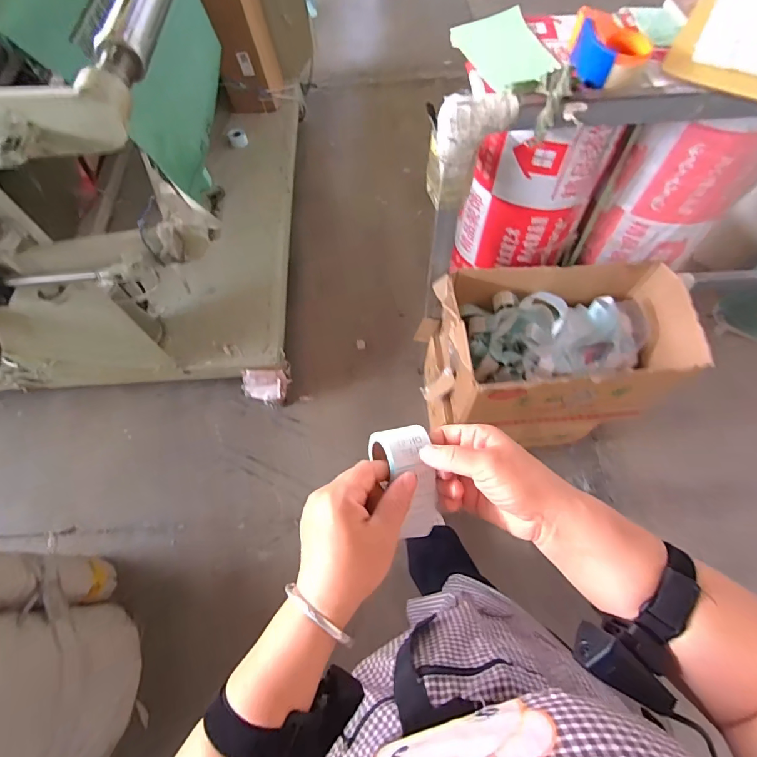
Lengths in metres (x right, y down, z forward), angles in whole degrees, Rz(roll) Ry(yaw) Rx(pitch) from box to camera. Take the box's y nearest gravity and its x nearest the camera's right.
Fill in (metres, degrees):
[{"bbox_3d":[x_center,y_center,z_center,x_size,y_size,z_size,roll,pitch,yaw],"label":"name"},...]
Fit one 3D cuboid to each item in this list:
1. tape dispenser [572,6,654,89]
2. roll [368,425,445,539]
[{"bbox_3d":[0.393,-0.564,0.707,0.093,0.062,0.143,-6,64,0],"label":"tape dispenser"},{"bbox_3d":[0.029,0.093,0.373,0.050,0.036,0.096,-18,95,-6],"label":"roll"}]

